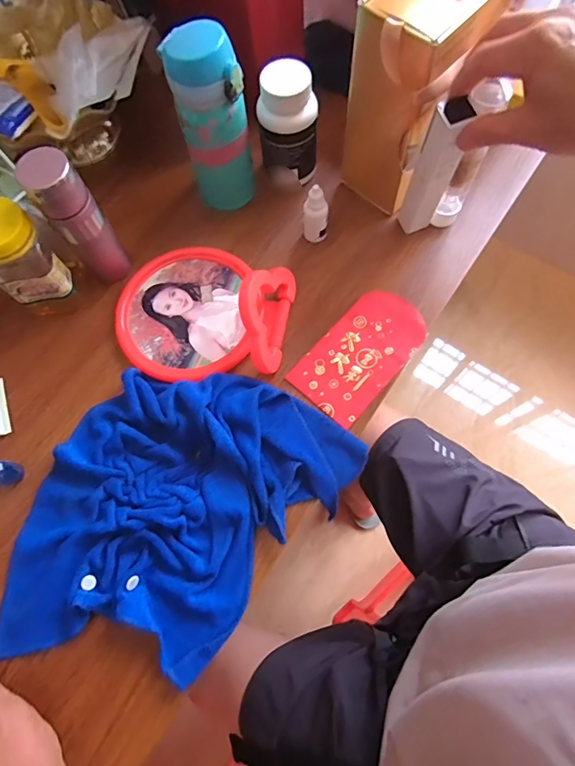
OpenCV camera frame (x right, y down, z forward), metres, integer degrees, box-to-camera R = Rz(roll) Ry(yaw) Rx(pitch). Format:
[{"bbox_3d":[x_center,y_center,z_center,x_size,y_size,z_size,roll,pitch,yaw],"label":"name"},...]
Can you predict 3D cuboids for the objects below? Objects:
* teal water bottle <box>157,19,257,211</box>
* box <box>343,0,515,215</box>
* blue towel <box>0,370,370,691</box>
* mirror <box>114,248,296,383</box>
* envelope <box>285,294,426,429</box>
[{"bbox_3d":[-0.070,-0.249,0.436,0.063,0.156,0.052,-17,72,-5],"label":"teal water bottle"},{"bbox_3d":[0.118,-0.277,0.427,0.079,0.183,0.123,38,75,12],"label":"box"},{"bbox_3d":[-0.107,0.106,0.391,0.218,0.030,0.307,39,76,12],"label":"blue towel"},{"bbox_3d":[-0.088,-0.079,0.433,0.173,0.067,0.143,10,71,4],"label":"mirror"},{"bbox_3d":[0.074,-0.030,0.446,0.079,0.007,0.138,41,79,14],"label":"envelope"}]

